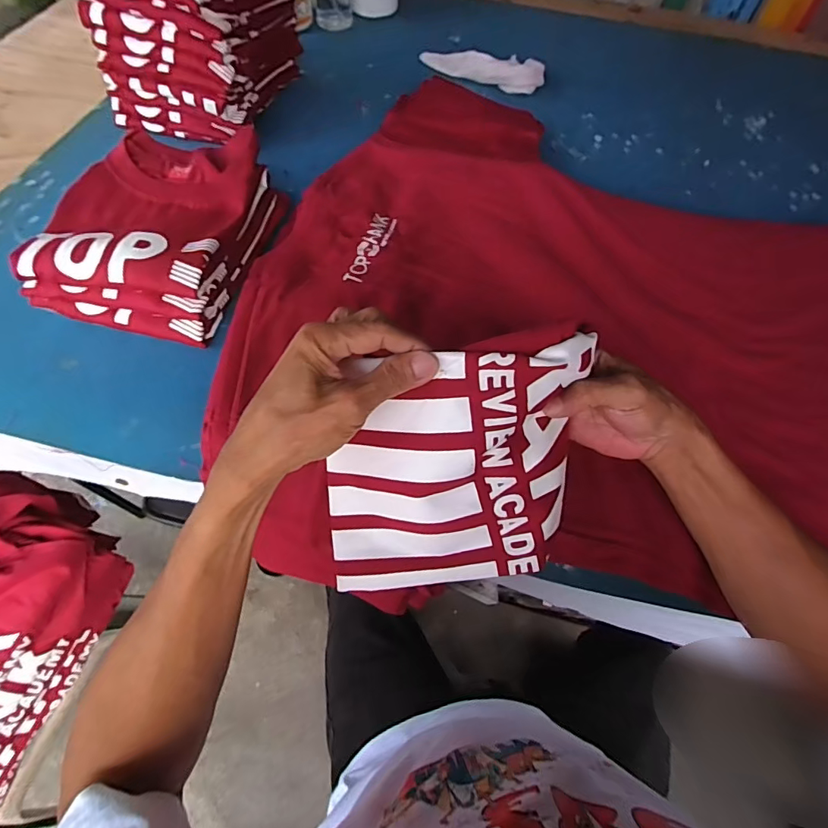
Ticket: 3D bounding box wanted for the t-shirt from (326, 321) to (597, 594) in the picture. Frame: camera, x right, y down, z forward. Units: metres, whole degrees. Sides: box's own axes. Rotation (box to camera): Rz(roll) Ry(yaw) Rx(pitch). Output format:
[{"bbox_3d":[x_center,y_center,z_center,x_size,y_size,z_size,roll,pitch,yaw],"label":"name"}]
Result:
[{"bbox_3d":[0.028,0.041,0.339,0.195,0.199,0.054,-1,23,3],"label":"t-shirt"}]

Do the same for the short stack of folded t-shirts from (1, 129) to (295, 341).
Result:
[{"bbox_3d":[-0.280,-0.205,0.522,0.192,0.090,0.249,15,60,5],"label":"short stack of folded t-shirts"}]

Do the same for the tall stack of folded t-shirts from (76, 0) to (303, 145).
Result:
[{"bbox_3d":[-0.298,-0.568,0.642,0.196,0.245,0.269,14,60,4],"label":"tall stack of folded t-shirts"}]

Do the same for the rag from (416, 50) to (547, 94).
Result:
[{"bbox_3d":[0.114,-0.592,0.791,0.219,0.041,0.061,17,61,6],"label":"rag"}]

